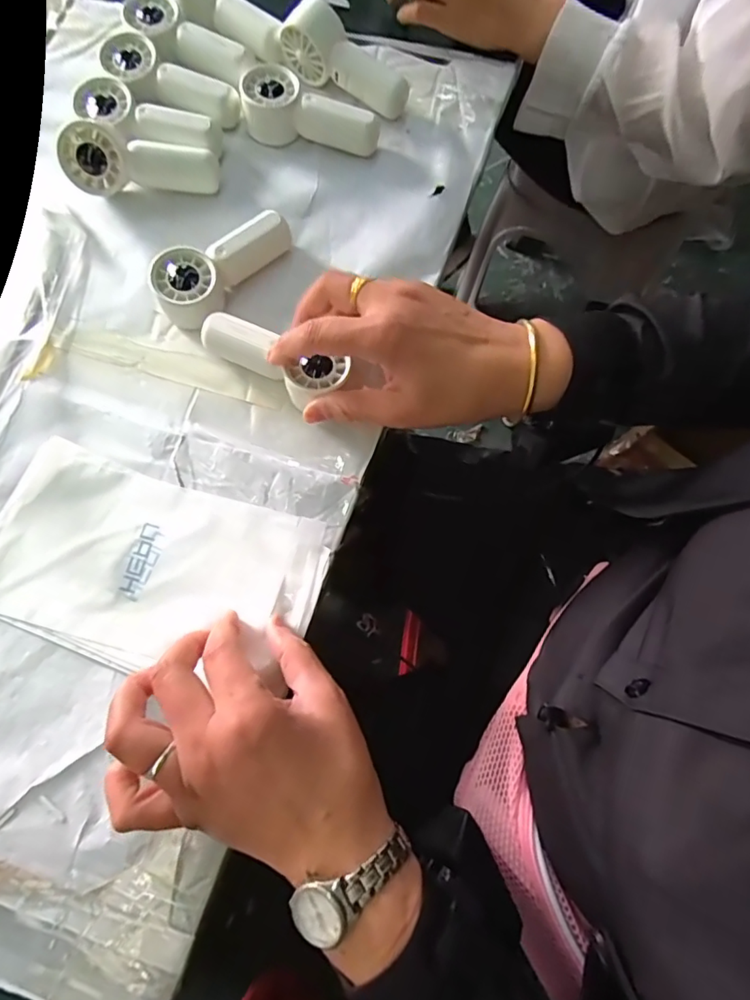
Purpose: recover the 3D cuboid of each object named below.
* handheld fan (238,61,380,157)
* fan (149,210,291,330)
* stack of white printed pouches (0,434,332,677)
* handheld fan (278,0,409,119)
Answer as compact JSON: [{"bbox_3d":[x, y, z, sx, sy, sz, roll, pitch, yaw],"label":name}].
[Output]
[{"bbox_3d":[-0.050,-0.311,0.418,0.109,0.032,0.044,9,75,2],"label":"handheld fan"},{"bbox_3d":[-0.113,-0.173,0.381,0.037,0.033,0.105,43,79,10],"label":"fan"},{"bbox_3d":[-0.148,0.044,0.340,0.219,0.010,0.121,17,76,5],"label":"stack of white printed pouches"},{"bbox_3d":[-0.025,-0.358,0.432,0.112,0.051,0.033,26,76,-11],"label":"handheld fan"}]

